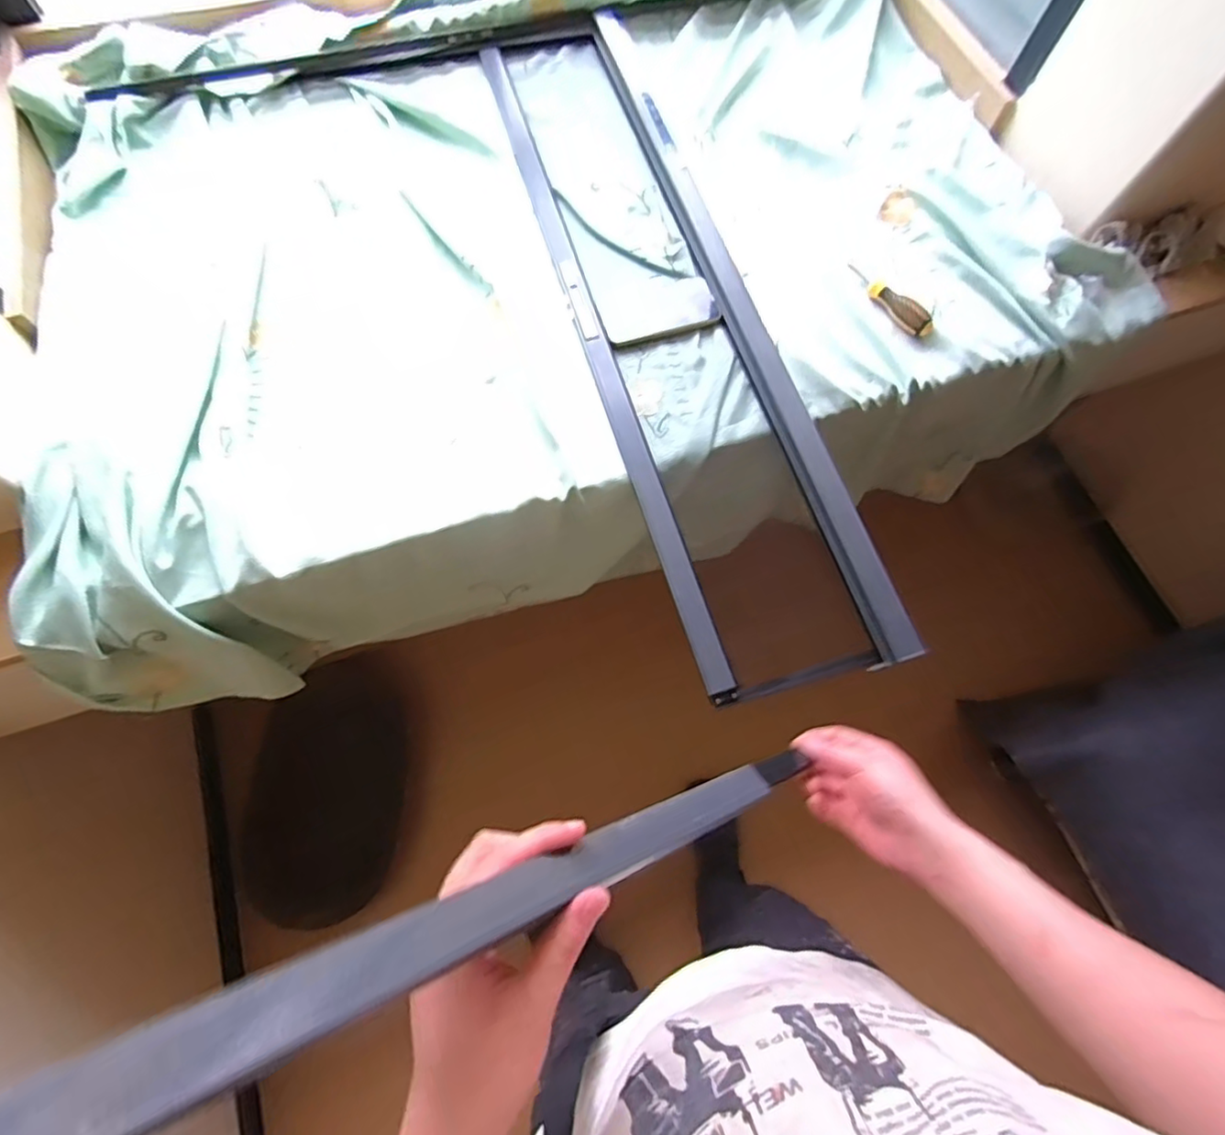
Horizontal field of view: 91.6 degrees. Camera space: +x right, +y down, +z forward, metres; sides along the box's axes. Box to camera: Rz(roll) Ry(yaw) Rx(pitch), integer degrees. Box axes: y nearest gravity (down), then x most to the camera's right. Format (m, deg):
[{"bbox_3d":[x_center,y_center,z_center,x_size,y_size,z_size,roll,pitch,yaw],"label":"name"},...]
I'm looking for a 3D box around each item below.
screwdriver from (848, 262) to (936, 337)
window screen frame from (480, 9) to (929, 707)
[{"bbox_3d":[0.396,-0.391,0.850,0.037,0.025,0.158,-32,76,-11],"label":"screwdriver"},{"bbox_3d":[0.065,-0.391,0.822,0.248,0.039,1.143,-15,71,-9],"label":"window screen frame"}]

